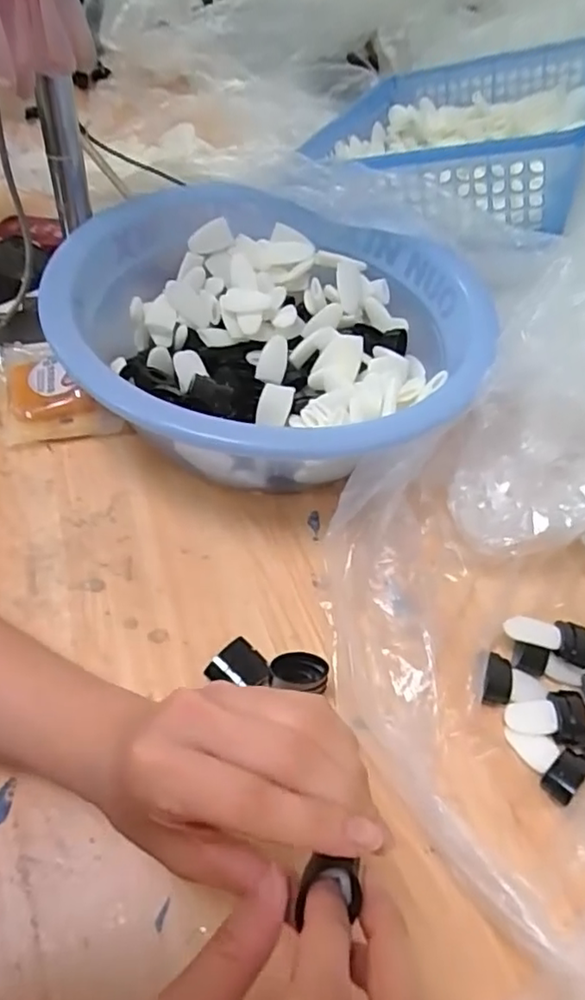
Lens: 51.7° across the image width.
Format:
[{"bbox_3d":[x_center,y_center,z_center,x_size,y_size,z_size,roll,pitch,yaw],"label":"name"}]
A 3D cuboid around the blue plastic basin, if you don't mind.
[{"bbox_3d":[-0.018,-0.137,0.509,0.316,0.118,0.345,3,52,-4],"label":"blue plastic basin"}]

